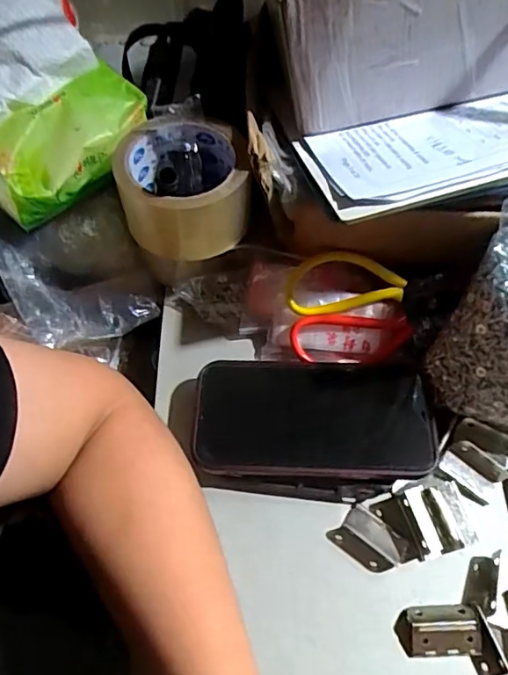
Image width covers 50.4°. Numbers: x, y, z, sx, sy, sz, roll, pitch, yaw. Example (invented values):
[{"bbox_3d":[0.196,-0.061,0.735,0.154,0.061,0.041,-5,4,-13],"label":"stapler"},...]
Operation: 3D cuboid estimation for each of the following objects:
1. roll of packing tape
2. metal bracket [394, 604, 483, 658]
[{"bbox_3d":[-0.050,-0.110,0.399,0.092,0.065,0.081,3,60,1],"label":"roll of packing tape"},{"bbox_3d":[0.111,0.176,0.325,0.047,0.009,0.027,-2,60,-1],"label":"metal bracket"}]

